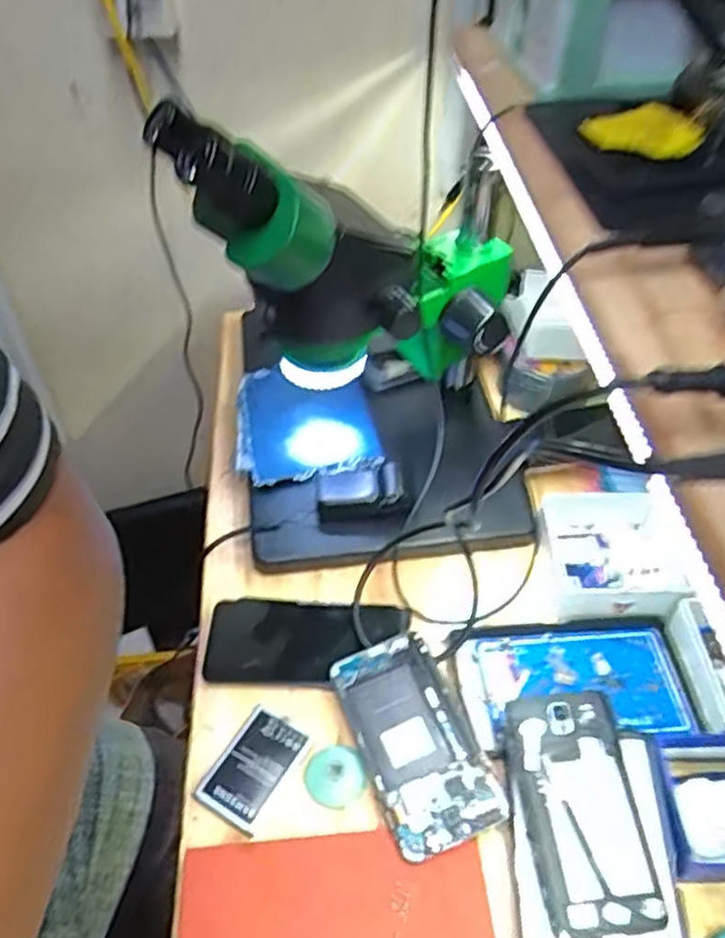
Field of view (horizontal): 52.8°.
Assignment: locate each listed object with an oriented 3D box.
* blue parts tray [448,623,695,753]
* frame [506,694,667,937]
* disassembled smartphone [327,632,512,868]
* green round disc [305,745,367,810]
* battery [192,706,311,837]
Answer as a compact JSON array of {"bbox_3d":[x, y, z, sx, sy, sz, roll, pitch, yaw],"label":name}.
[{"bbox_3d":[0.162,0.159,0.562,0.163,0.032,0.099,-3,44,-1],"label":"blue parts tray"},{"bbox_3d":[0.144,0.225,0.484,0.074,0.012,0.145,-5,58,-2],"label":"frame"},{"bbox_3d":[0.037,0.194,0.527,0.075,0.011,0.148,-19,50,-12],"label":"disassembled smartphone"},{"bbox_3d":[-0.019,0.219,0.520,0.042,0.006,0.039,-2,49,2],"label":"green round disc"},{"bbox_3d":[-0.079,0.214,0.525,0.050,0.009,0.078,21,54,21],"label":"battery"}]

